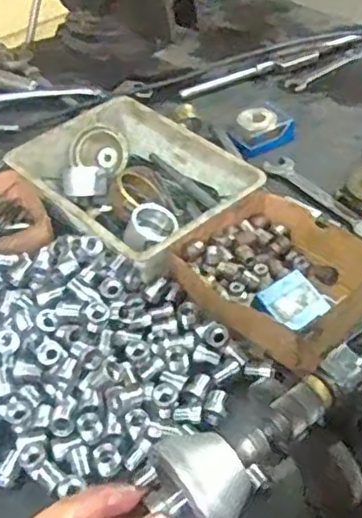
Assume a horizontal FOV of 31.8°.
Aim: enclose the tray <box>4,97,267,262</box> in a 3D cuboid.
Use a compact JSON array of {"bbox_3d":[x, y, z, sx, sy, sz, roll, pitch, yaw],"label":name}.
[{"bbox_3d":[-0.055,-0.085,0.689,0.170,0.054,0.246,-34,50,-26],"label":"tray"}]

